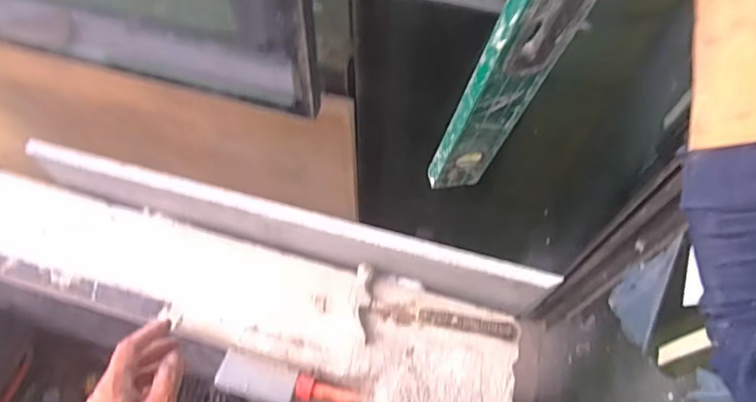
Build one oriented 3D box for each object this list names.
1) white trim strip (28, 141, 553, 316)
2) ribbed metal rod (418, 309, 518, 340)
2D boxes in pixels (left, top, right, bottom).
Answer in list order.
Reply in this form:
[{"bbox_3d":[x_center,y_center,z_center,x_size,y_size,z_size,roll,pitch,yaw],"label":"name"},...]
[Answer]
[{"bbox_3d":[-0.132,0.045,0.744,0.725,0.132,0.033,15,63,7],"label":"white trim strip"},{"bbox_3d":[0.126,0.173,0.725,0.136,0.013,0.020,9,81,8],"label":"ribbed metal rod"}]

